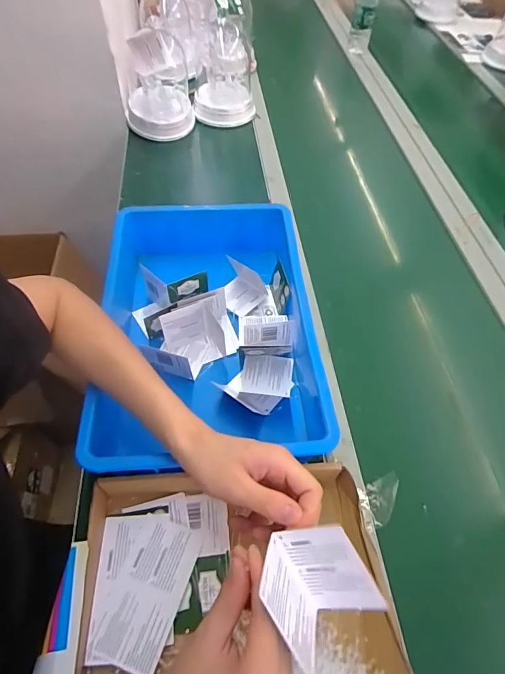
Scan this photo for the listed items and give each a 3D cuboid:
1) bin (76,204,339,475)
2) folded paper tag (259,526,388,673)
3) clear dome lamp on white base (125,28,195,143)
[{"bbox_3d":[-0.068,-0.021,0.574,0.291,0.109,0.387,-3,56,-5],"label":"bin"},{"bbox_3d":[0.046,0.178,0.277,0.073,0.058,0.068,-29,88,13],"label":"folded paper tag"},{"bbox_3d":[-0.210,-0.561,0.870,0.145,0.199,0.164,-10,57,-10],"label":"clear dome lamp on white base"}]

